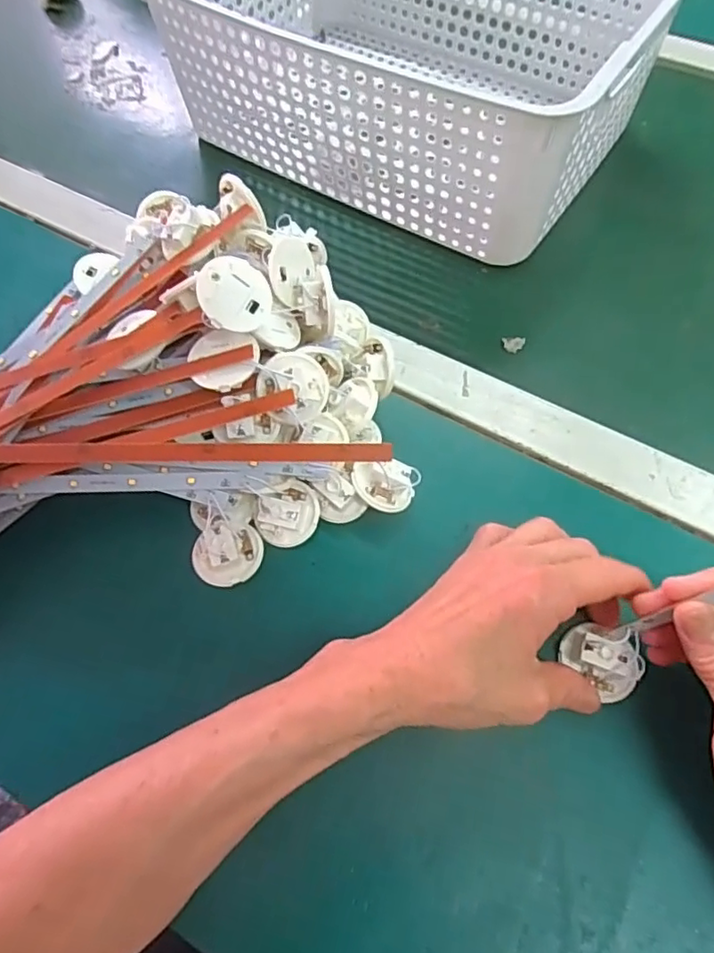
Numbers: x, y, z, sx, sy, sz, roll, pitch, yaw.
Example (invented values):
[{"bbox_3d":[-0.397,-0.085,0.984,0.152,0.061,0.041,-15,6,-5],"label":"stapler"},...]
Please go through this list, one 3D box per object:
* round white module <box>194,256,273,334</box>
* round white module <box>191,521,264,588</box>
[{"bbox_3d":[-0.062,-0.093,0.307,0.038,0.004,0.037,4,82,-32],"label":"round white module"},{"bbox_3d":[-0.071,0.042,0.330,0.038,0.018,0.031,-23,63,-10],"label":"round white module"}]

